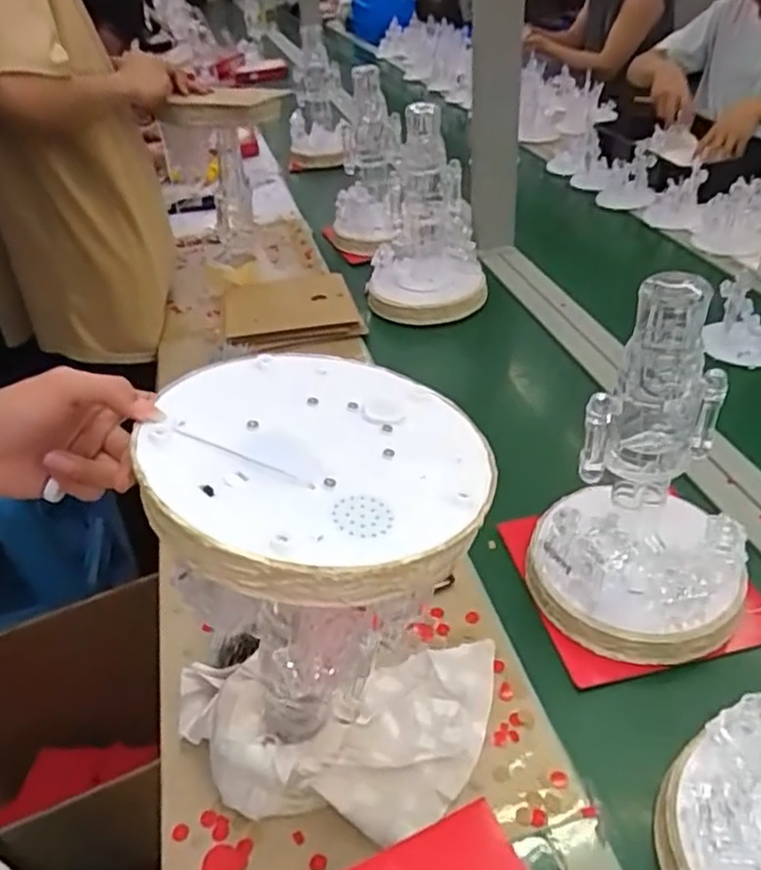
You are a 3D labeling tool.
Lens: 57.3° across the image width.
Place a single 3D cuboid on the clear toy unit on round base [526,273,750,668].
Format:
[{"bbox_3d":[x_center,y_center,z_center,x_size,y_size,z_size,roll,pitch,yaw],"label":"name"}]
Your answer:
[{"bbox_3d":[0.252,0.028,0.631,0.184,0.324,0.186,15,41,25],"label":"clear toy unit on round base"}]

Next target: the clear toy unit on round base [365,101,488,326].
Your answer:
[{"bbox_3d":[0.072,-0.370,1.216,0.211,0.327,0.192,1,37,9],"label":"clear toy unit on round base"}]

